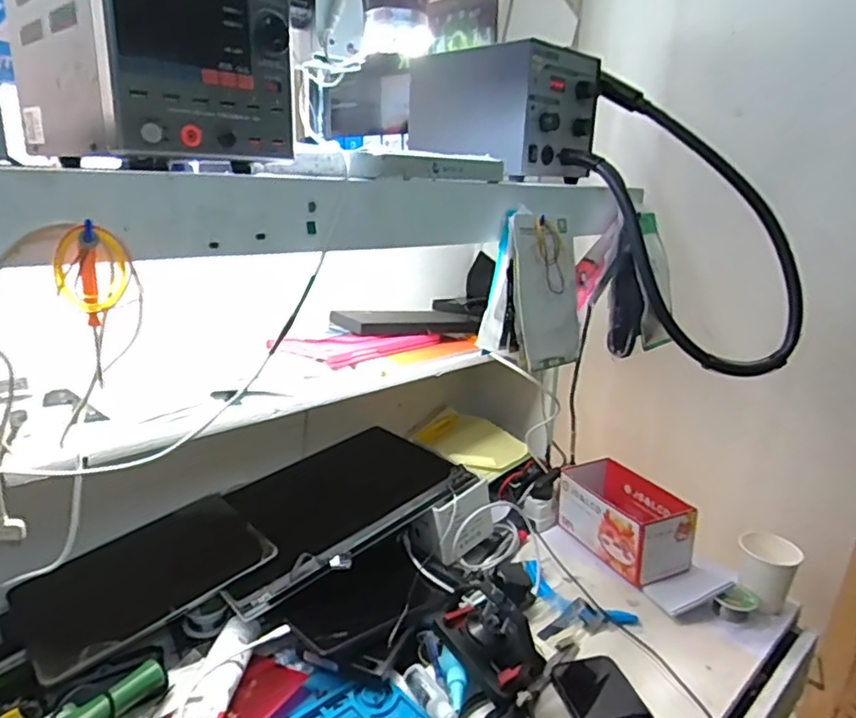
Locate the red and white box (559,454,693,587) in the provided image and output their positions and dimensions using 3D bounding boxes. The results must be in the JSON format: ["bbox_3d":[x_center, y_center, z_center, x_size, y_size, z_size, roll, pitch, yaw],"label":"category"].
[{"bbox_3d":[0.270,0.225,0.856,0.100,0.093,0.204,-6,18,-25],"label":"red and white box"}]

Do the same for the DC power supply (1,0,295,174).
[{"bbox_3d":[-0.235,-0.251,0.488,0.201,0.164,0.155,15,21,36],"label":"DC power supply"}]

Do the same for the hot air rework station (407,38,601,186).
[{"bbox_3d":[0.106,-0.335,0.824,0.209,0.141,0.182,17,22,41],"label":"hot air rework station"}]

